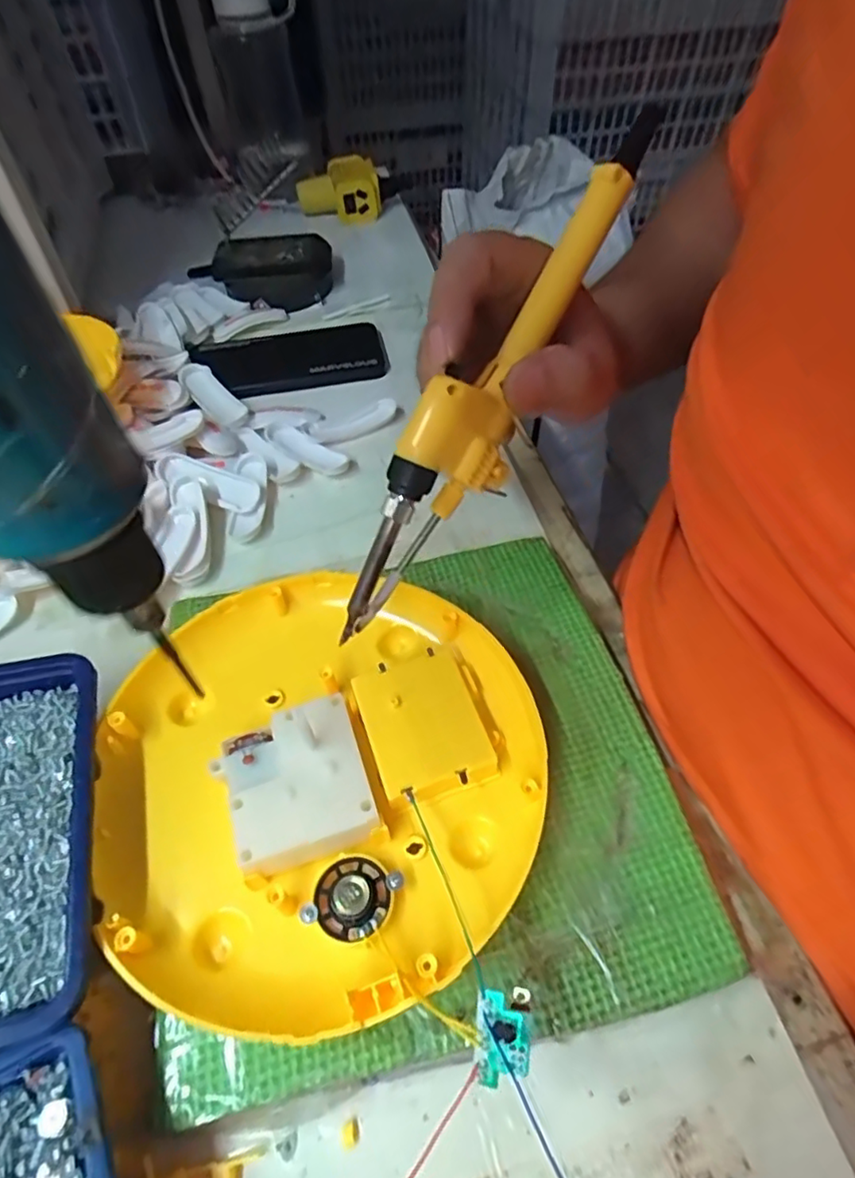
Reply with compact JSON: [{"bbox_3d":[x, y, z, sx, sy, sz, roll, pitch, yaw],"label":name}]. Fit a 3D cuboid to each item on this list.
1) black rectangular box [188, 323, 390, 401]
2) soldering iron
[{"bbox_3d":[-0.115,-0.194,0.498,0.152,0.014,0.085,-12,52,-8],"label":"black rectangular box"},{"bbox_3d":[0.029,-0.084,0.239,0.031,0.036,0.234,32,91,22],"label":"soldering iron"}]

